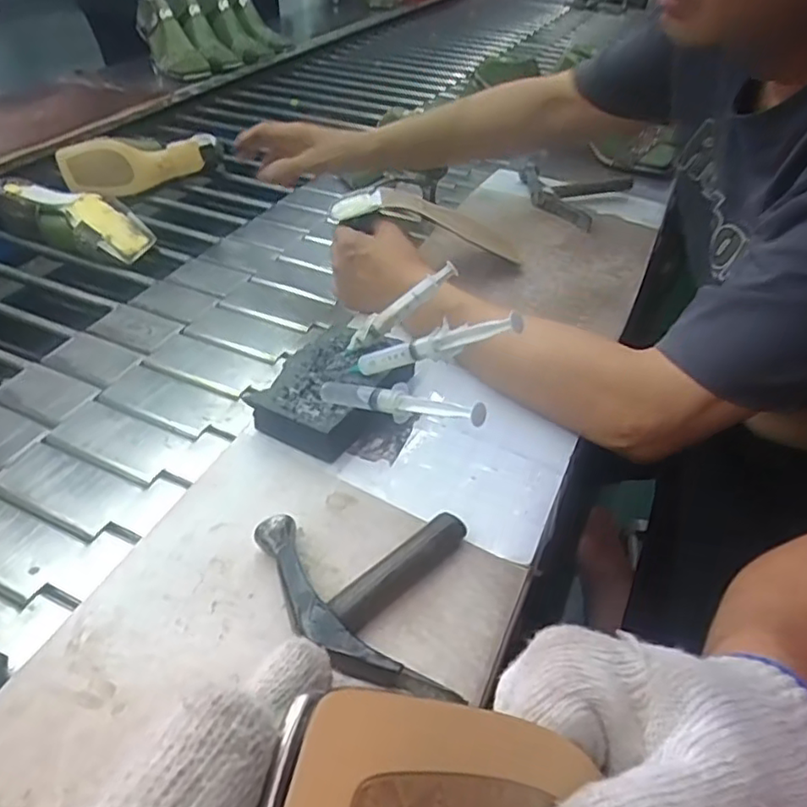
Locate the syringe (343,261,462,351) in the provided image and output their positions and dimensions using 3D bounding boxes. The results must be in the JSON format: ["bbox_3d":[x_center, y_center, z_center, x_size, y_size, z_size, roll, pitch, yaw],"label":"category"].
[{"bbox_3d":[-0.004,-0.082,0.550,0.116,0.020,0.024,-34,43,9],"label":"syringe"}]

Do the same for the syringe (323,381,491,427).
[{"bbox_3d":[-0.002,-0.003,0.459,0.150,0.020,0.024,9,36,42],"label":"syringe"}]

